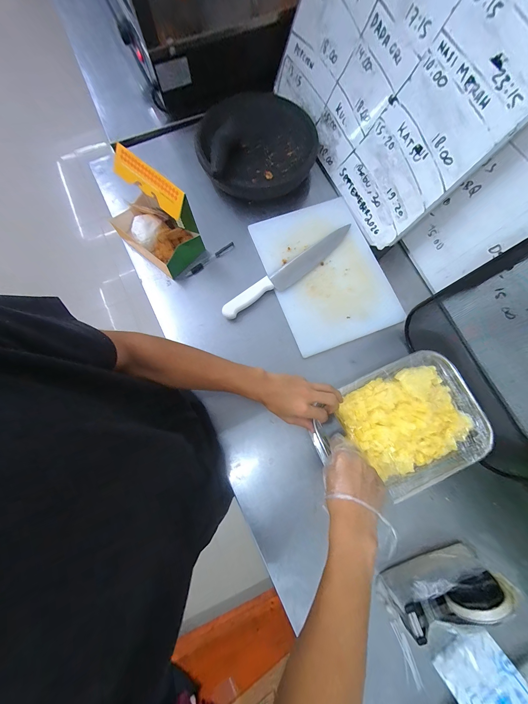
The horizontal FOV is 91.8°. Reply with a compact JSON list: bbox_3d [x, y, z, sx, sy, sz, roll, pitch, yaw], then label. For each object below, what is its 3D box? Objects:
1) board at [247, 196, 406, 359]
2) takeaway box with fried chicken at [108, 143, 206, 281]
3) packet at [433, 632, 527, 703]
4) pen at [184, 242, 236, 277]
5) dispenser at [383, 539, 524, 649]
[{"bbox_3d":[0.140,-0.185,0.588,0.250,0.017,0.341,-21,81,-5],"label":"board"},{"bbox_3d":[-0.238,-0.275,0.530,0.173,0.176,0.106,38,79,8],"label":"takeaway box with fried chicken"},{"bbox_3d":[0.364,0.544,0.399,0.104,0.013,0.150,-34,64,-4],"label":"packet"},{"bbox_3d":[-0.127,-0.219,0.606,0.133,0.014,0.017,-38,80,-8],"label":"pen"},{"bbox_3d":[0.295,0.387,0.409,0.174,0.106,0.070,-22,78,-5],"label":"dispenser"}]

